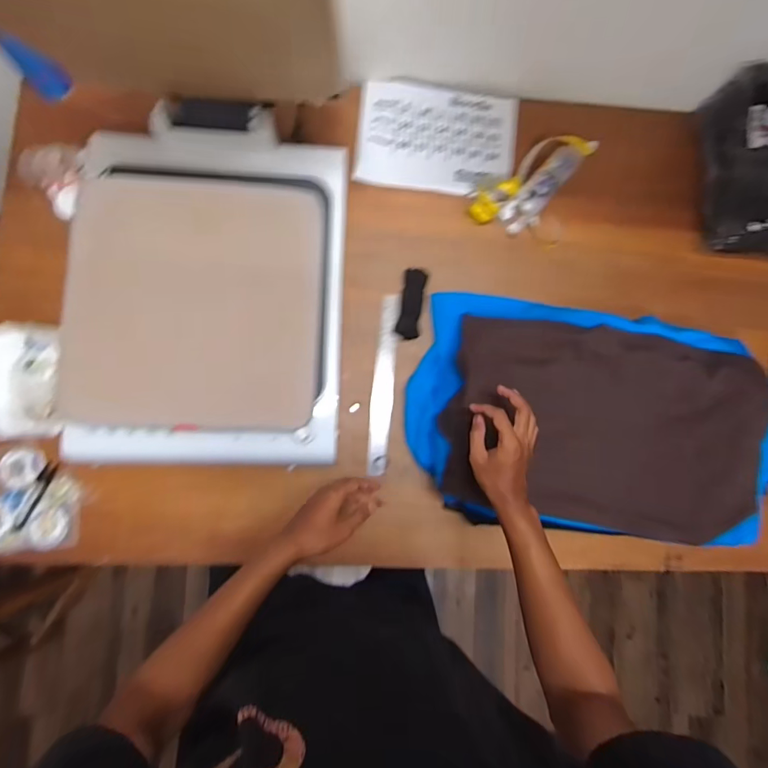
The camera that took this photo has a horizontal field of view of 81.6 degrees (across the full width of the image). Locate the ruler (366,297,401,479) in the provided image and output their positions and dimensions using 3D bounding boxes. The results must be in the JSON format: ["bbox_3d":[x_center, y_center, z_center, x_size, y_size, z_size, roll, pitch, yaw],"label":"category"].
[{"bbox_3d":[0.000,-0.003,0.803,0.039,0.005,0.325,5,84,-5],"label":"ruler"}]

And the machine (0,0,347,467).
[{"bbox_3d":[-0.256,-0.177,0.501,0.421,0.476,0.555,2,84,-5],"label":"machine"}]

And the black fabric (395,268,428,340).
[{"bbox_3d":[0.051,-0.148,0.811,0.040,0.020,0.126,9,84,-4],"label":"black fabric"}]

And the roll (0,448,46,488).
[{"bbox_3d":[-0.610,0.140,0.745,0.065,0.012,0.065,1,84,-5],"label":"roll"}]

